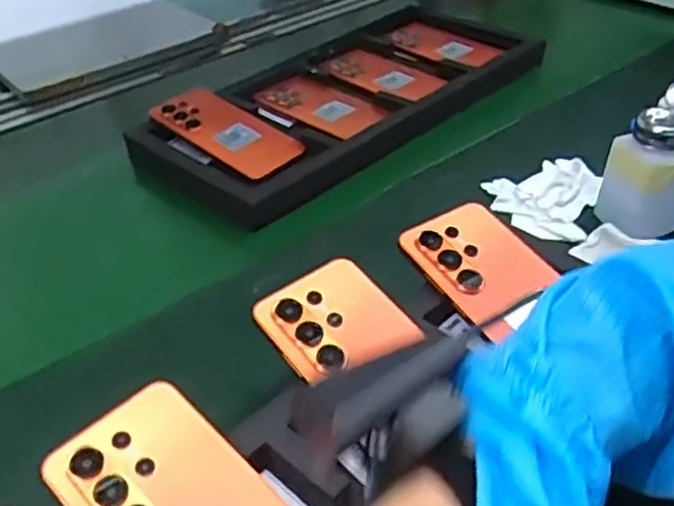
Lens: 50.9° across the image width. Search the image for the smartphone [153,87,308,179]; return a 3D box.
[{"bbox_3d":[-0.116,-0.129,0.743,0.167,0.009,0.074,32,59,23],"label":"smartphone"}]

